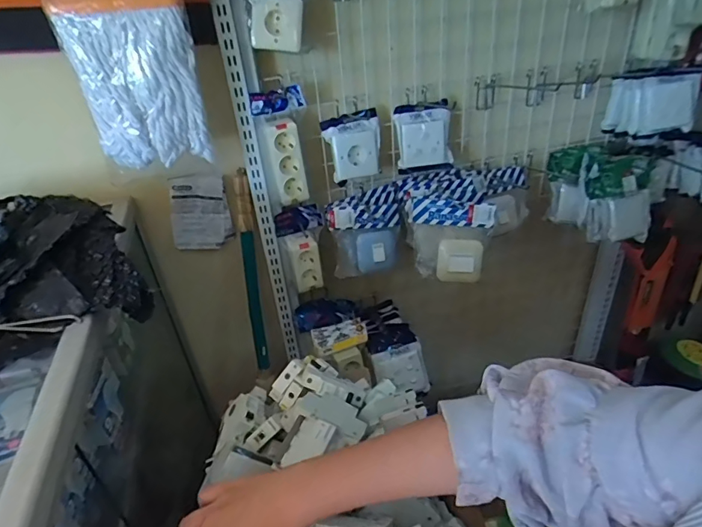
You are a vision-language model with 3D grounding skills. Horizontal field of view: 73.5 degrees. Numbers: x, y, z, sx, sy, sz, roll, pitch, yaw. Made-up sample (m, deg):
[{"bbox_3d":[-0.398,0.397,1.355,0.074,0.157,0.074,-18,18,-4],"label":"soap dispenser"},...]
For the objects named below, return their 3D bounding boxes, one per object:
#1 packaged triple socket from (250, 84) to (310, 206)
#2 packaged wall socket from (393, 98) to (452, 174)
[{"bbox_3d":[-0.124,-0.218,0.895,0.091,0.209,0.043,-10,34,-6],"label":"packaged triple socket"},{"bbox_3d":[0.153,-0.263,0.982,0.116,0.136,0.054,-10,34,-7],"label":"packaged wall socket"}]

